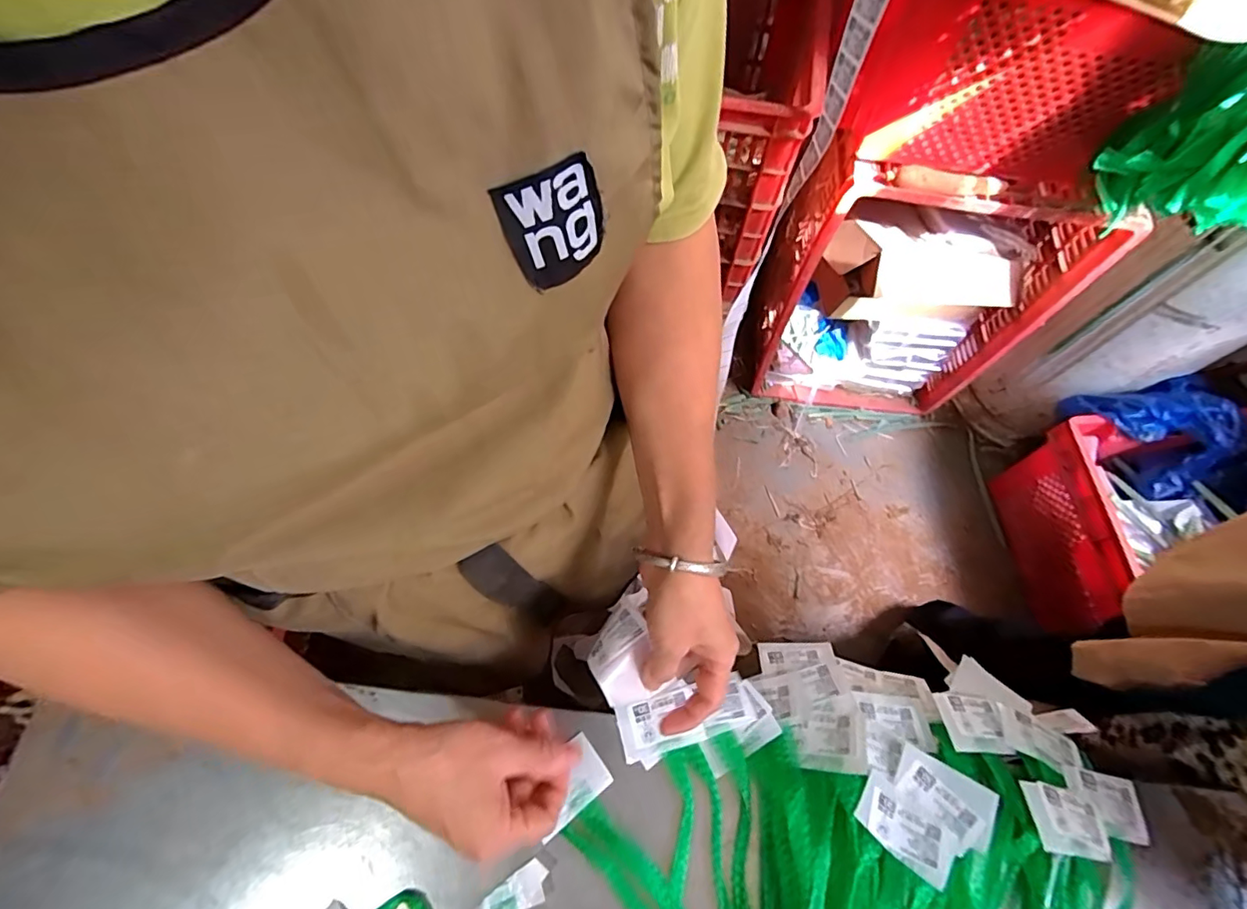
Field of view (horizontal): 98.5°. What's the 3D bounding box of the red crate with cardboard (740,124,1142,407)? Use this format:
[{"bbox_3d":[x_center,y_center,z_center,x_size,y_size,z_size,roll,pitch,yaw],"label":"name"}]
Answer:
[{"bbox_3d":[0.586,-0.344,1.178,0.486,0.707,0.239,2,67,-1],"label":"red crate with cardboard"}]

